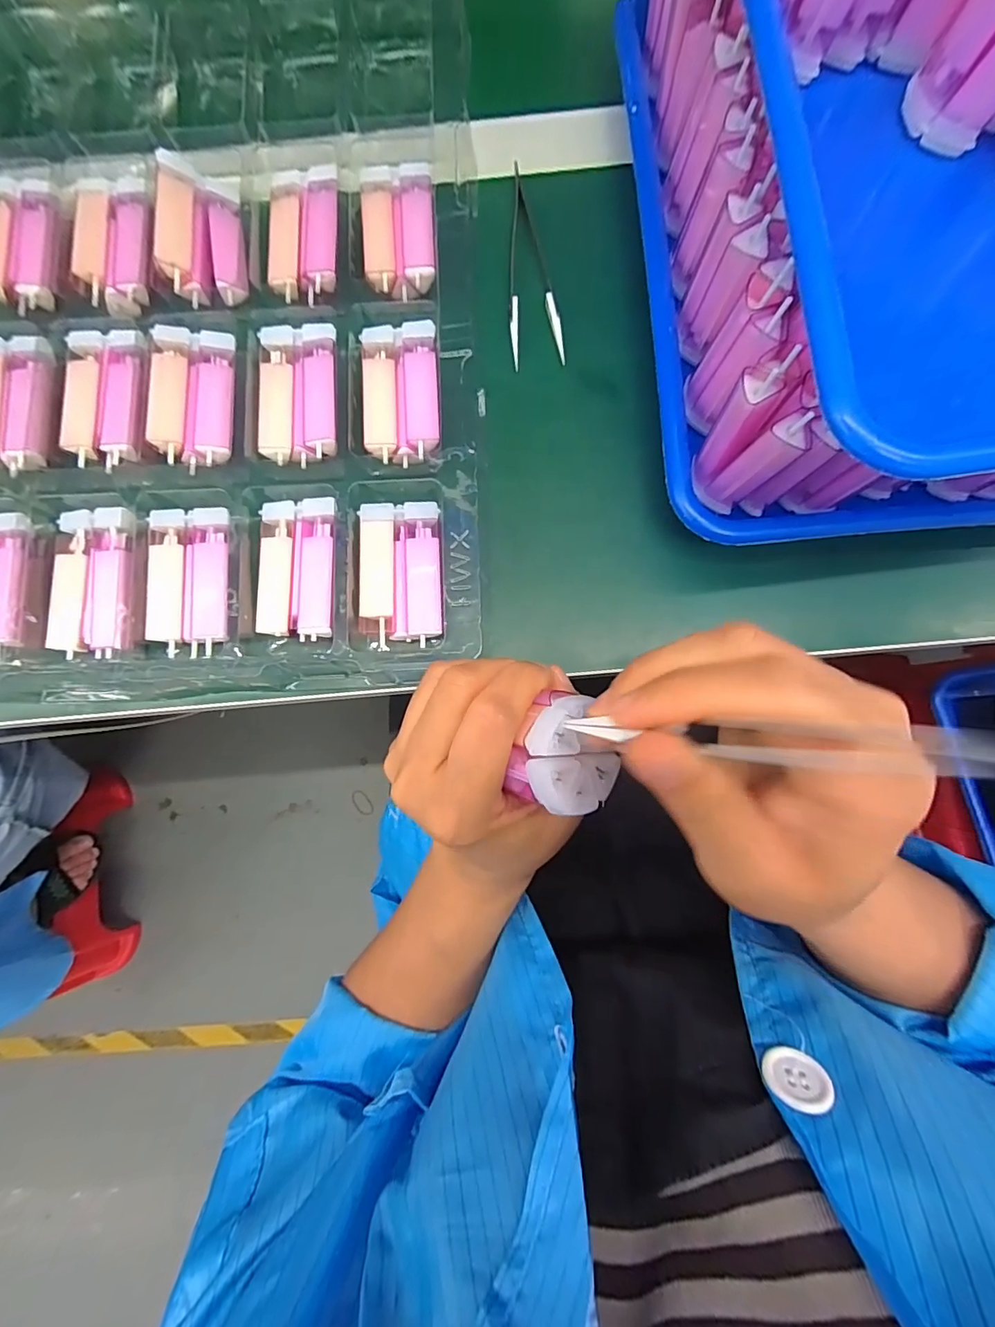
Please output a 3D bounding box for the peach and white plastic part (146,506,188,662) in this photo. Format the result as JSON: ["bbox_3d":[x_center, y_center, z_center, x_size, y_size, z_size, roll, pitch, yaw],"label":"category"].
[{"bbox_3d":[-0.165,-0.042,0.246,0.017,0.010,0.070,-2,83,1],"label":"peach and white plastic part"}]

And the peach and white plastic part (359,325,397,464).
[{"bbox_3d":[-0.062,-0.143,0.258,0.017,0.009,0.070,-3,83,1],"label":"peach and white plastic part"}]

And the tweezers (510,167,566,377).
[{"bbox_3d":[0.016,-0.224,0.276,0.028,0.011,0.118,-8,83,1],"label":"tweezers"}]

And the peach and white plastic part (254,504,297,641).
[{"bbox_3d":[-0.111,-0.049,0.247,0.017,0.006,0.068,-1,83,2],"label":"peach and white plastic part"}]

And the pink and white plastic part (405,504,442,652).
[{"bbox_3d":[-0.037,-0.047,0.247,0.019,0.009,0.070,-2,83,1],"label":"pink and white plastic part"}]

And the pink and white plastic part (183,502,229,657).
[{"bbox_3d":[-0.146,-0.042,0.246,0.021,0.008,0.073,-2,83,1],"label":"pink and white plastic part"}]

